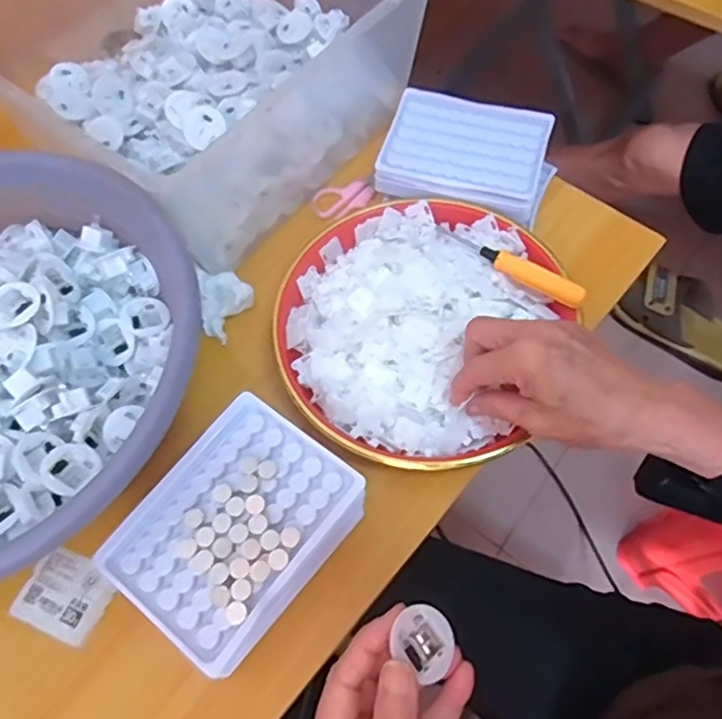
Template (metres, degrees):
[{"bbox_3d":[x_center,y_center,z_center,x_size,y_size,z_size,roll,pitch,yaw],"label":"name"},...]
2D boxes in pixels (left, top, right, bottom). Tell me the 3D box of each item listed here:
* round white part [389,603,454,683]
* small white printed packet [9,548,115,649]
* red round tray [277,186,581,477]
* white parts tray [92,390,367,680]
[{"bbox_3d":[0.030,0.131,0.294,0.028,0.008,0.029,-35,84,-36],"label":"round white part"},{"bbox_3d":[-0.193,0.154,0.409,0.055,0.006,0.047,21,67,12],"label":"small white printed packet"},{"bbox_3d":[0.038,-0.036,0.459,0.194,0.030,0.215,24,68,13],"label":"red round tray"},{"bbox_3d":[-0.072,0.099,0.372,0.105,0.045,0.128,36,71,17],"label":"white parts tray"}]

